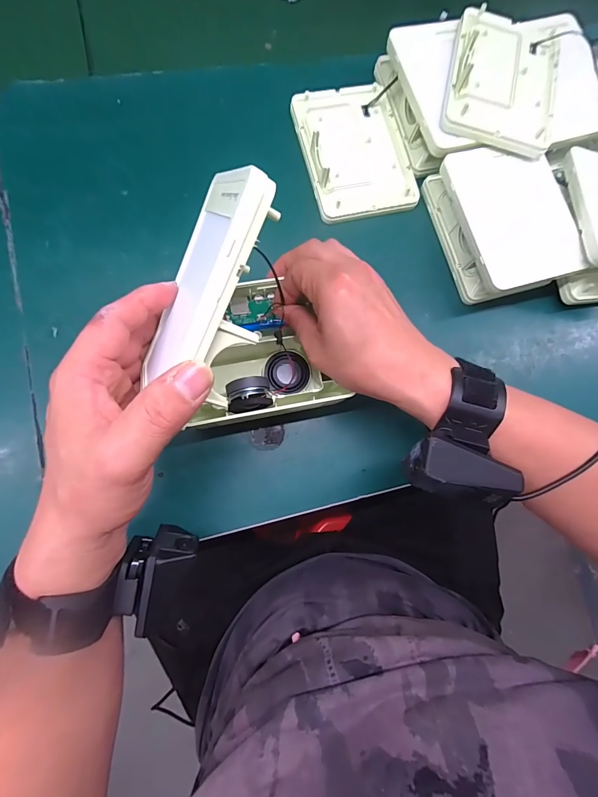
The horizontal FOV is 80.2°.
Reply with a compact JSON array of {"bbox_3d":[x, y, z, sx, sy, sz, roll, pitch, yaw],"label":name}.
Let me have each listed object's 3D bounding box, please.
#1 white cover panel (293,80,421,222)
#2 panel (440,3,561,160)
[{"bbox_3d":[0.056,-0.243,0.349,0.099,0.016,0.132,-14,85,-8],"label":"white cover panel"},{"bbox_3d":[0.190,-0.297,0.325,0.098,0.021,0.132,14,78,-3],"label":"panel"}]

